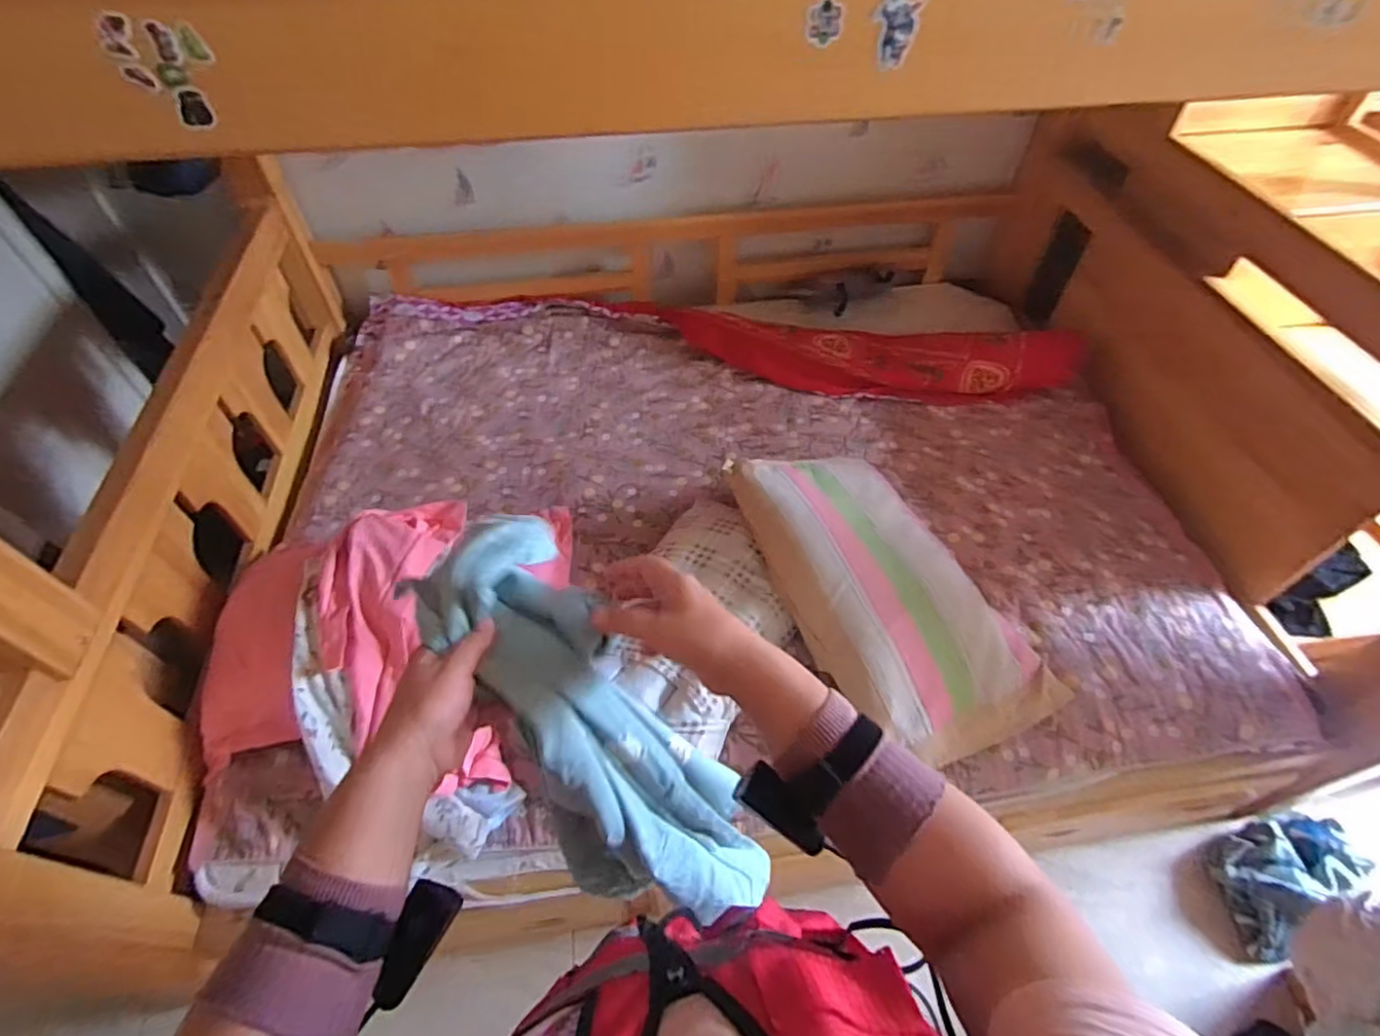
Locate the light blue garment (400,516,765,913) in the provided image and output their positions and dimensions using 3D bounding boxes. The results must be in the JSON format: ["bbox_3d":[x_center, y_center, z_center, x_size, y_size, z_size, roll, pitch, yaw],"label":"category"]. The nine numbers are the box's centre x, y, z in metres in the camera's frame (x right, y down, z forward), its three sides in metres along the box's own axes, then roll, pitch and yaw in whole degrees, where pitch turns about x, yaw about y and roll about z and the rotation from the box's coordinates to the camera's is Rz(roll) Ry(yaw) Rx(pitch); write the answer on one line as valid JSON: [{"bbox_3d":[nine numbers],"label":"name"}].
[{"bbox_3d":[-0.065,0.239,0.613,0.078,0.537,0.160,6,43,49],"label":"light blue garment"}]

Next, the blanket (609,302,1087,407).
[{"bbox_3d":[0.392,-0.452,1.710,1.233,0.136,0.225,11,53,7],"label":"blanket"}]

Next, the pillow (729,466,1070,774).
[{"bbox_3d":[0.375,0.122,1.235,0.377,0.186,0.625,-20,56,-15],"label":"pillow"}]

